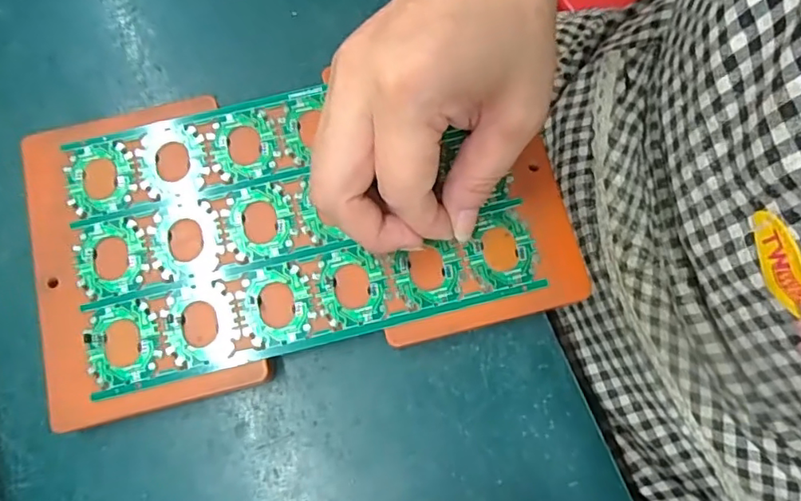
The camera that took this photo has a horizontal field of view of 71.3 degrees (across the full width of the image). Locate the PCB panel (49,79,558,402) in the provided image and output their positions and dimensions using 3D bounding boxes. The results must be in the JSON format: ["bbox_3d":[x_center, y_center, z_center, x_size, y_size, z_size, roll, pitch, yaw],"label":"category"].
[{"bbox_3d":[-0.047,-0.017,0.254,0.197,0.004,0.118,-14,78,-4],"label":"PCB panel"}]

